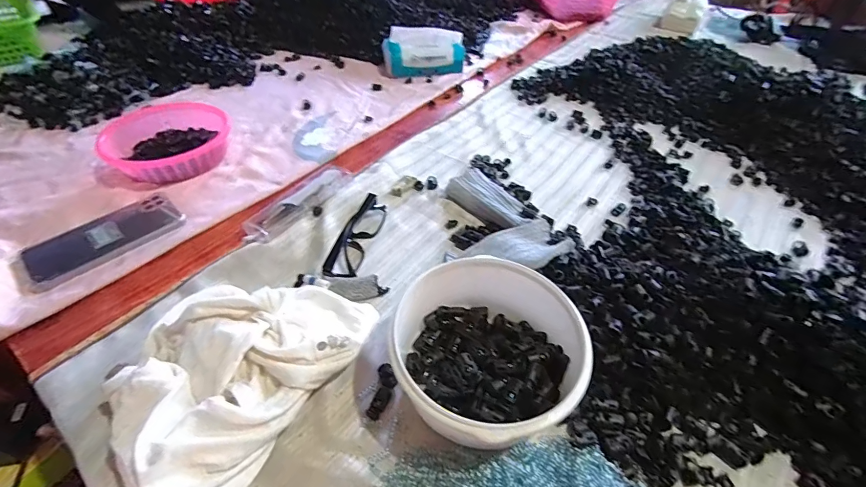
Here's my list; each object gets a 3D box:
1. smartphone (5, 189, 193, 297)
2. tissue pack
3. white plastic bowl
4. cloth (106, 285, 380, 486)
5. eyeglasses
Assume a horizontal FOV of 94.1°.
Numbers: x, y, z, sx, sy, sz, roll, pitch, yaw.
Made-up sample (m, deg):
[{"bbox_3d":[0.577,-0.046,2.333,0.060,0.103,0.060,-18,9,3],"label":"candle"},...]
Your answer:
[{"bbox_3d":[-0.405,-0.006,0.496,0.086,0.011,0.169,33,53,27],"label":"smartphone"},{"bbox_3d":[-0.020,-0.405,0.852,0.170,0.076,0.094,0,45,-1],"label":"tissue pack"},{"bbox_3d":[0.049,0.093,0.361,0.159,0.073,0.173,0,45,0],"label":"white plastic bowl"},{"bbox_3d":[-0.179,0.105,0.362,0.170,0.059,0.230,27,50,22],"label":"cloth"},{"bbox_3d":[-0.091,-0.011,0.500,0.035,0.026,0.137,12,46,9],"label":"eyeglasses"}]

